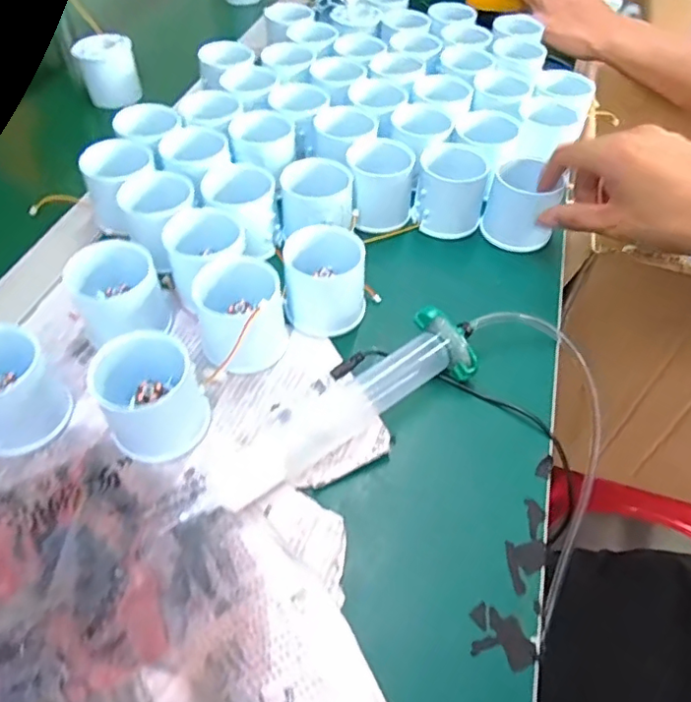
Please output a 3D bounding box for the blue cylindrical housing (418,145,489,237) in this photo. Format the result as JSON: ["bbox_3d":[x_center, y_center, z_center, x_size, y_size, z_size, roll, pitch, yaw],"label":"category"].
[{"bbox_3d":[0.082,-0.126,0.441,0.050,0.052,0.054,5,50,1],"label":"blue cylindrical housing"}]

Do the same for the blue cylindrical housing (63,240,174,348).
[{"bbox_3d":[-0.141,-0.033,0.358,0.052,0.049,0.052,0,50,0],"label":"blue cylindrical housing"}]

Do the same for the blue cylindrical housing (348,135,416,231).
[{"bbox_3d":[0.027,-0.130,0.443,0.050,0.051,0.057,0,50,-4],"label":"blue cylindrical housing"}]

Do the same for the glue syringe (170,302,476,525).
[{"bbox_3d":[-0.002,0.032,0.321,0.185,0.031,0.040,-28,55,-21],"label":"glue syringe"}]

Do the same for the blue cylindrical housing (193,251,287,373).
[{"bbox_3d":[-0.064,-0.023,0.352,0.054,0.048,0.057,0,50,0],"label":"blue cylindrical housing"}]

